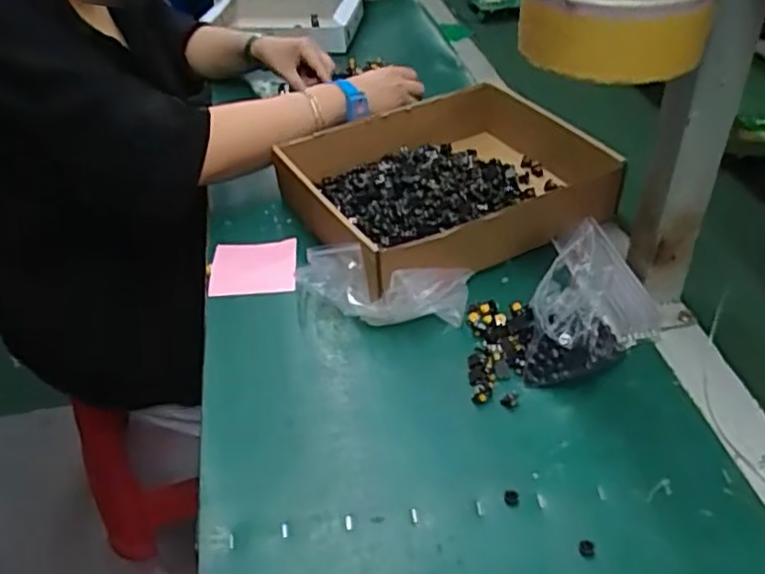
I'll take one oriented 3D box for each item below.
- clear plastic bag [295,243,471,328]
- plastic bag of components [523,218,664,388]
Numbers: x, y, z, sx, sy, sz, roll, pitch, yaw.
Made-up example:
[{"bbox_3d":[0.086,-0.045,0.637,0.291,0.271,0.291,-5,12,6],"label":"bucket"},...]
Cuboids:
[{"bbox_3d":[-0.004,-0.005,0.649,0.163,0.062,0.064,4,40,8],"label":"clear plastic bag"},{"bbox_3d":[0.174,0.017,0.566,0.094,0.121,0.083,13,43,18],"label":"plastic bag of components"}]

